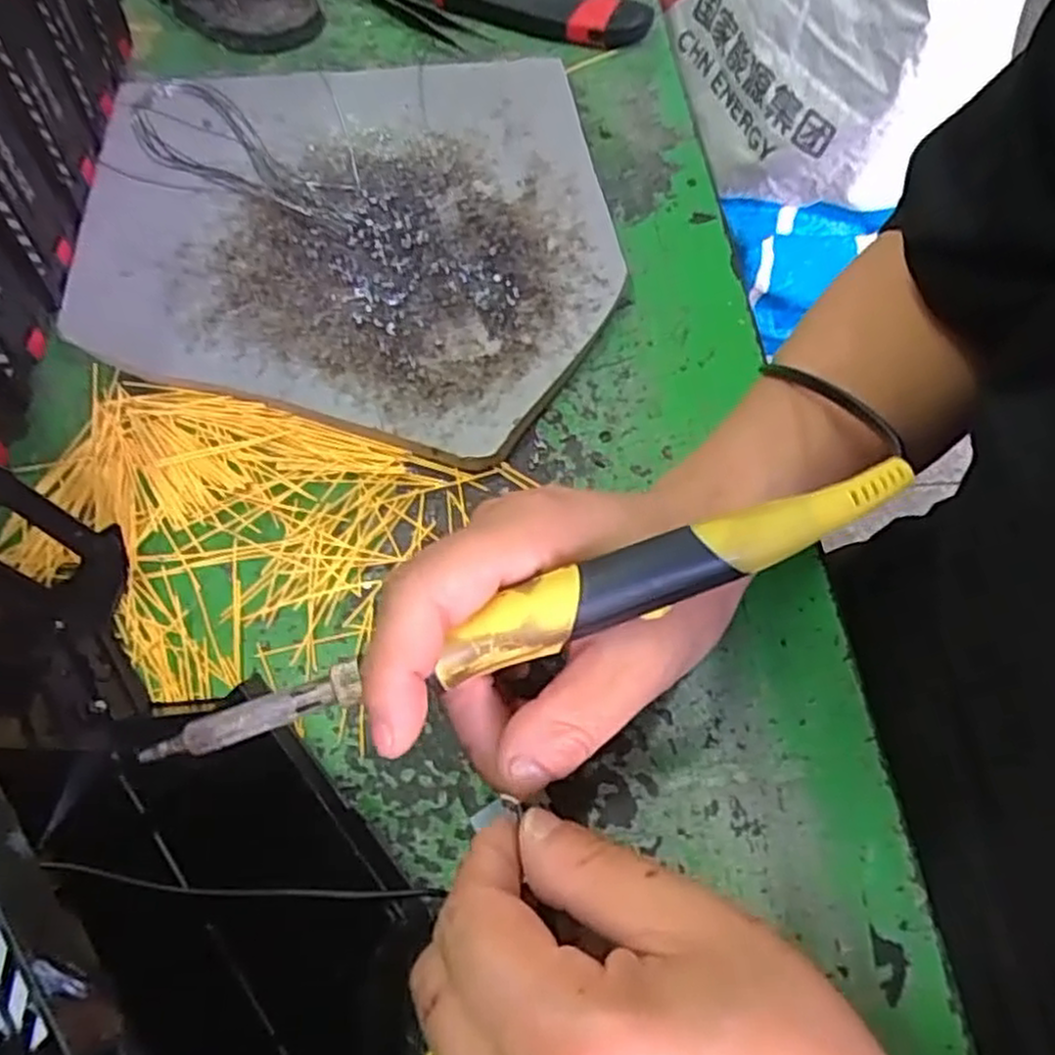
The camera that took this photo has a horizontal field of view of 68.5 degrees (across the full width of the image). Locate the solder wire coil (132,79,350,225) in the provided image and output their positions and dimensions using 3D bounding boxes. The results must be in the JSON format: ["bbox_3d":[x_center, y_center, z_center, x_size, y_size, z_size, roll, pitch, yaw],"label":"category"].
[{"bbox_3d":[-0.158,-0.190,0.401,0.054,0.009,0.160,-33,65,-20],"label":"solder wire coil"}]

